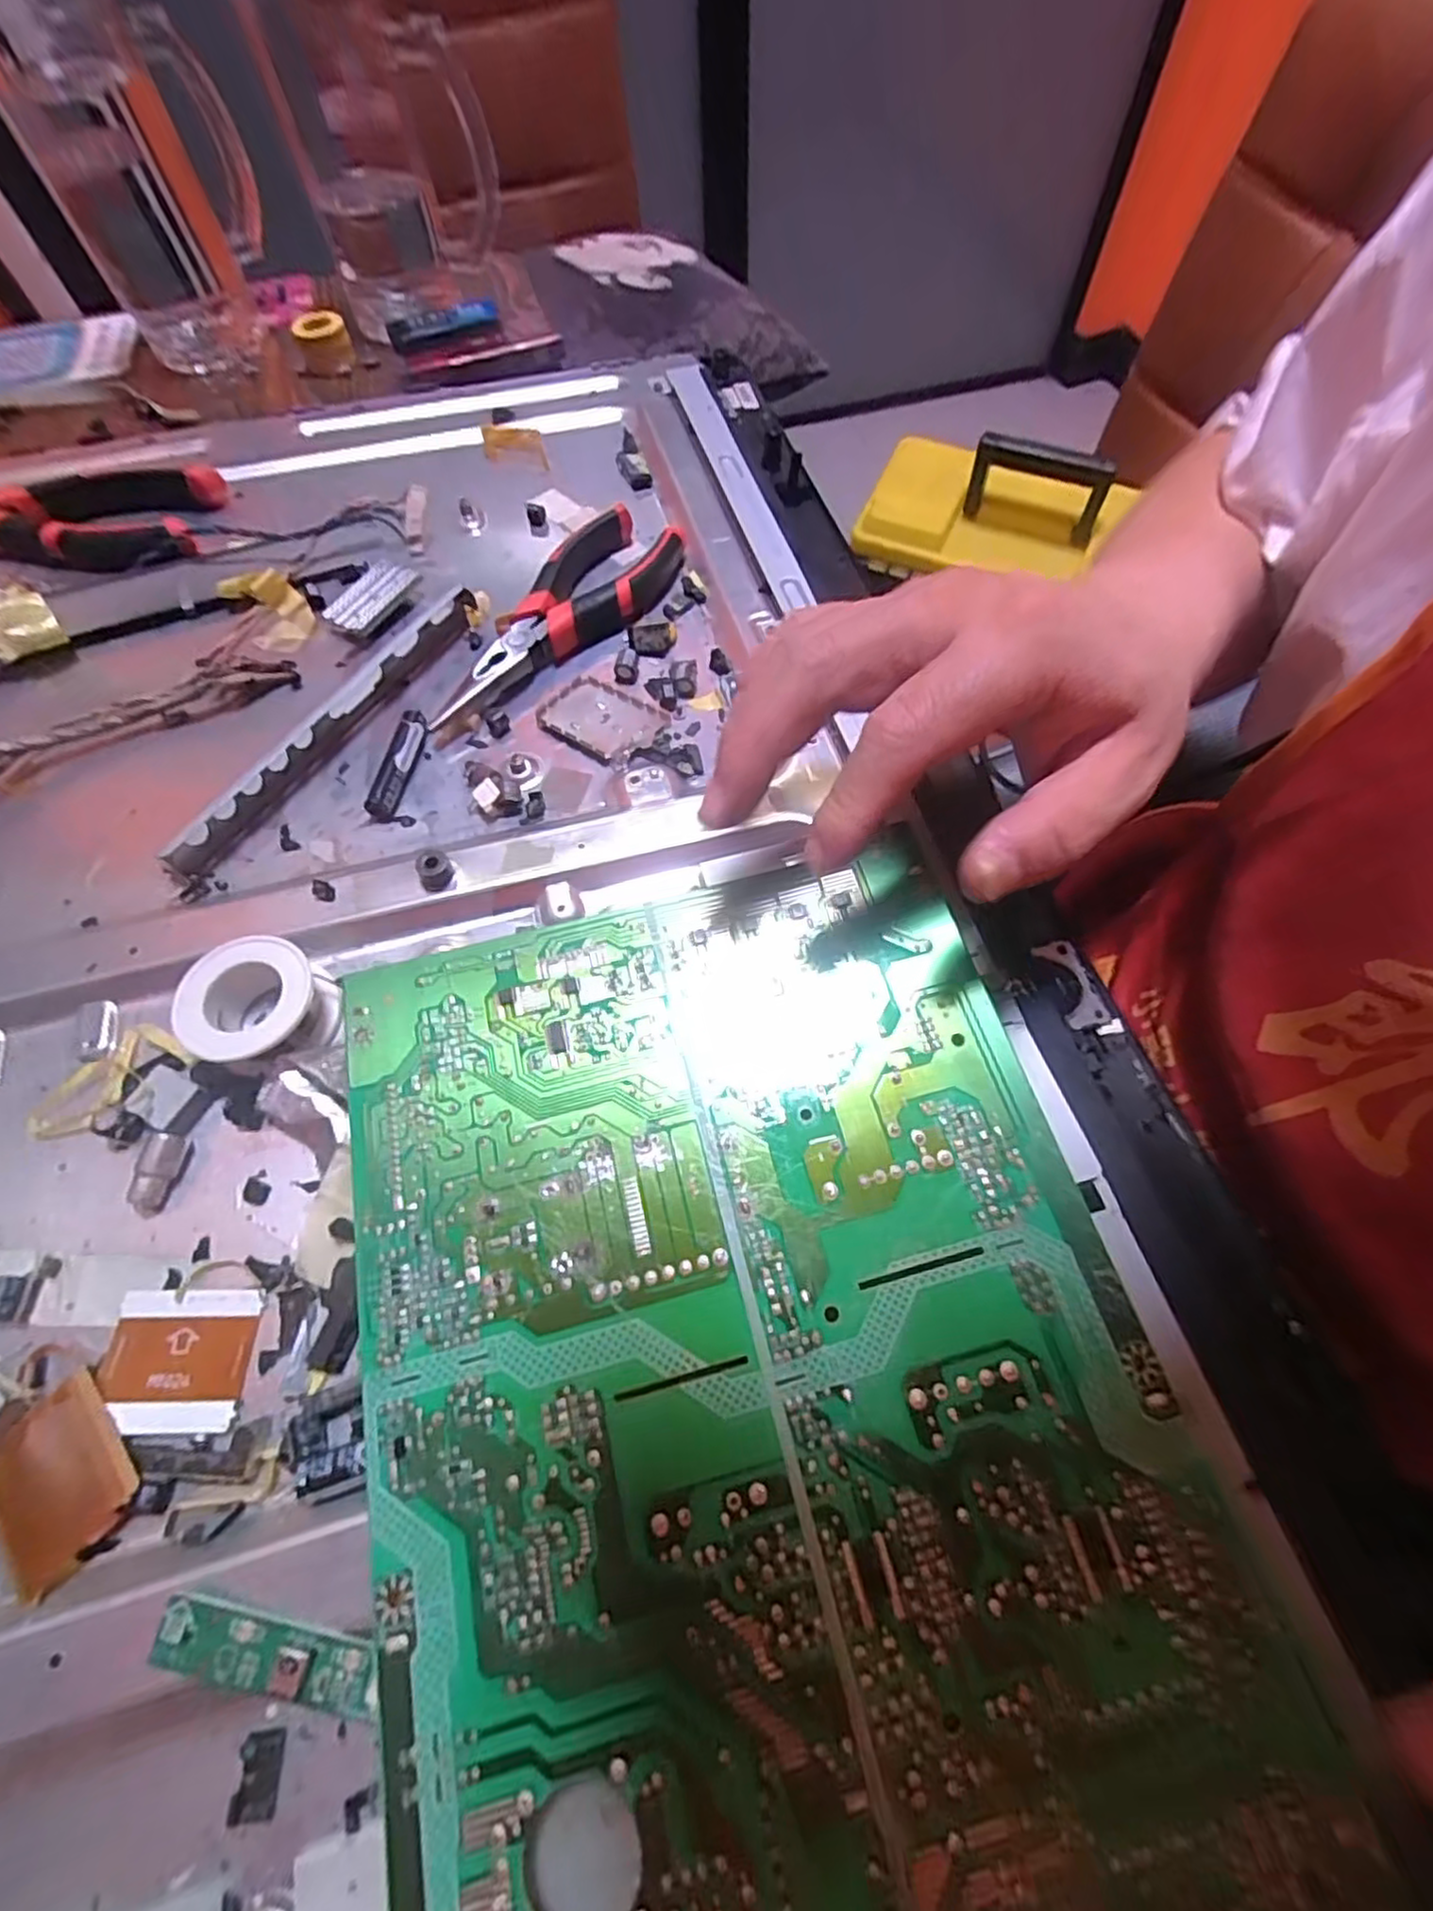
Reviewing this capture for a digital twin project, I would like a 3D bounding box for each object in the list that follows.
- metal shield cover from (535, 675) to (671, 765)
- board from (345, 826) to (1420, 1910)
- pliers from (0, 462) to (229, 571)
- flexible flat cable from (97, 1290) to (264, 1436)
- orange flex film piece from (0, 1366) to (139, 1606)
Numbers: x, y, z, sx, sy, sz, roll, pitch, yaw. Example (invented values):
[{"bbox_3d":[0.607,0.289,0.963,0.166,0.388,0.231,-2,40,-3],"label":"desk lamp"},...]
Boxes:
[{"bbox_3d":[-0.050,-0.104,0.312,0.050,0.004,0.039,31,67,17],"label":"metal shield cover"},{"bbox_3d":[0.014,0.115,0.174,0.189,0.012,0.300,-14,63,-5],"label":"board"},{"bbox_3d":[-0.335,-0.230,0.370,0.152,0.025,0.064,5,62,5],"label":"pliers"},{"bbox_3d":[-0.151,0.112,0.197,0.040,0.004,0.034,-2,62,1],"label":"flexible flat cable"},{"bbox_3d":[-0.172,0.136,0.185,0.041,0.006,0.032,37,69,19],"label":"orange flex film piece"}]

